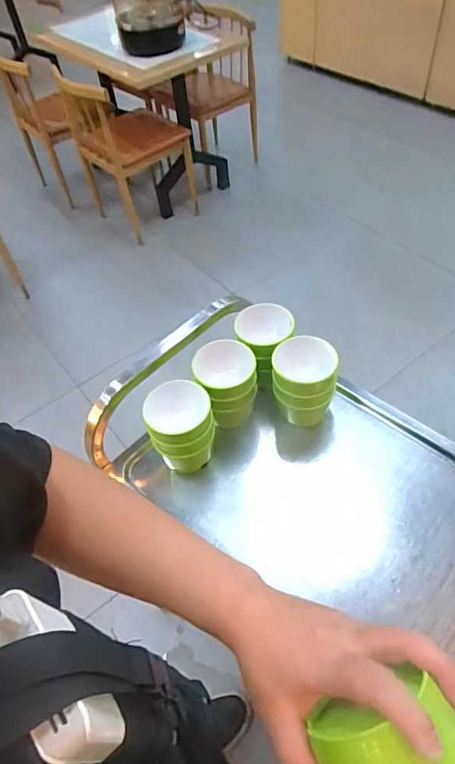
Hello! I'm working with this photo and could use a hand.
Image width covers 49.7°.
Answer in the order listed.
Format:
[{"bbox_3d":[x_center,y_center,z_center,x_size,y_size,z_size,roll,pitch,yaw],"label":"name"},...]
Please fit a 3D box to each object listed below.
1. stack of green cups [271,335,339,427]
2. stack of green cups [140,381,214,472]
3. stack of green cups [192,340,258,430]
[{"bbox_3d":[0.137,0.004,0.876,0.110,0.139,0.101,9,53,13],"label":"stack of green cups"},{"bbox_3d":[-0.078,0.087,0.855,0.106,0.145,0.109,-9,51,-1],"label":"stack of green cups"},{"bbox_3d":[0.000,0.016,0.899,0.109,0.151,0.113,-3,51,4],"label":"stack of green cups"}]

